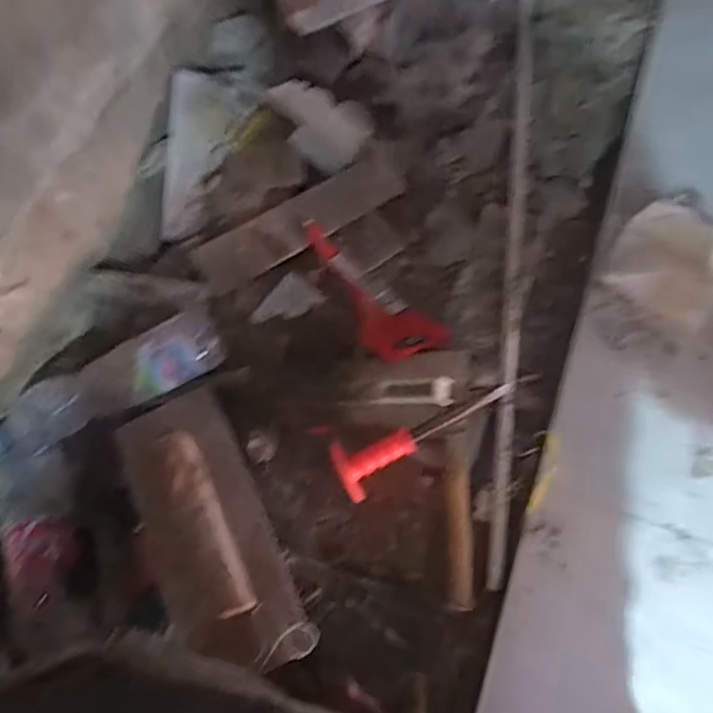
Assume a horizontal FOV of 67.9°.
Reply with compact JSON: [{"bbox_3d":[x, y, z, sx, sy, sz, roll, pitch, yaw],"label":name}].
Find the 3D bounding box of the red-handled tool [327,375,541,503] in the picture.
[{"bbox_3d":[0.108,0.079,0.674,0.291,0.028,0.071,-28,74,-8],"label":"red-handled tool"}]

